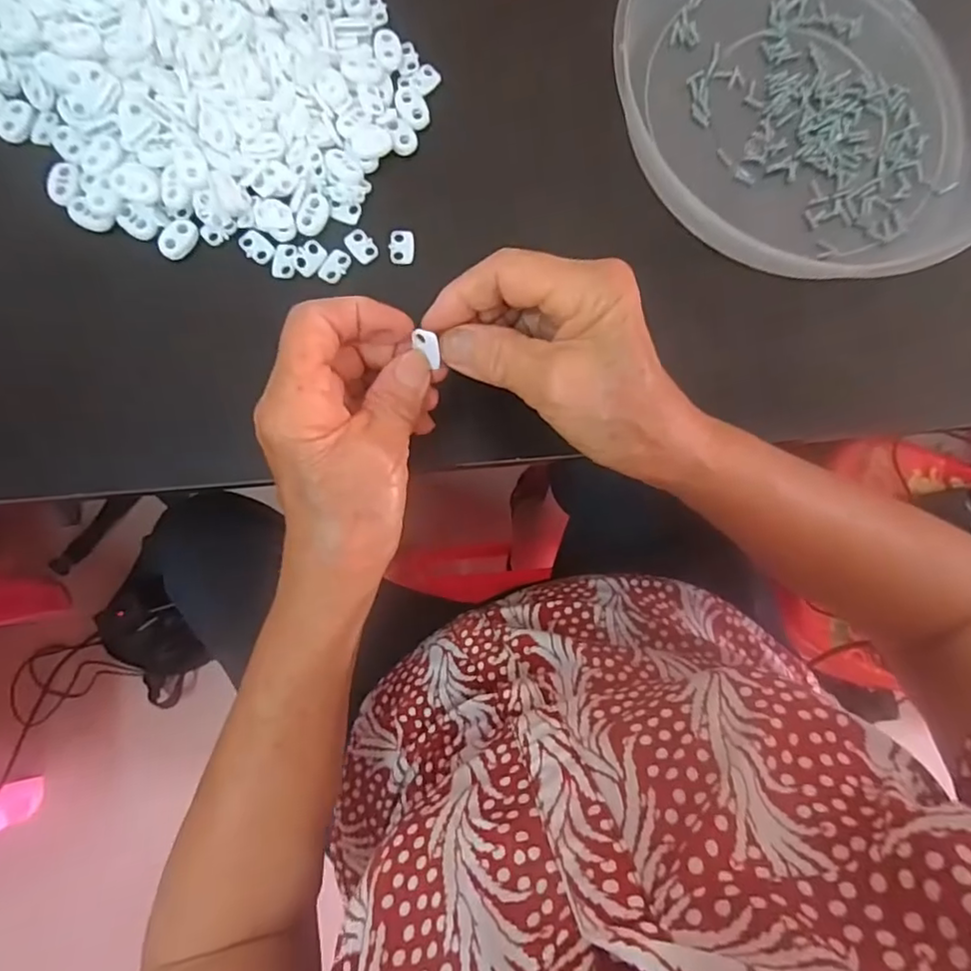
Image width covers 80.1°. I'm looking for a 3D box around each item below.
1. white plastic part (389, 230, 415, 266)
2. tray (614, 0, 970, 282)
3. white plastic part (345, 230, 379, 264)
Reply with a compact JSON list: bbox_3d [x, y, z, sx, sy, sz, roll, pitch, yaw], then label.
[{"bbox_3d":[-0.045,-0.130,0.315,0.013,0.004,0.019,-1,84,-4],"label":"white plastic part"},{"bbox_3d":[0.196,-0.235,0.329,0.229,0.039,0.227,0,84,-4],"label":"tray"},{"bbox_3d":[-0.067,-0.130,0.313,0.013,0.004,0.018,-39,88,-7],"label":"white plastic part"}]

